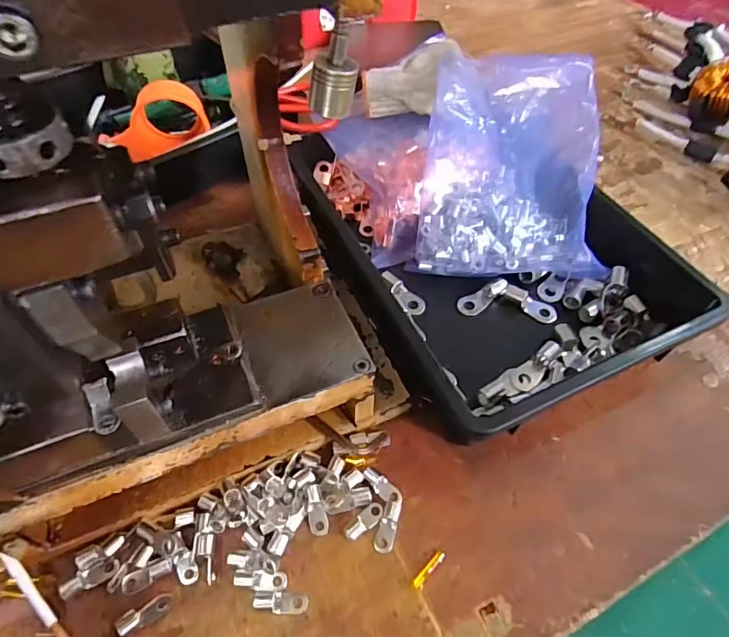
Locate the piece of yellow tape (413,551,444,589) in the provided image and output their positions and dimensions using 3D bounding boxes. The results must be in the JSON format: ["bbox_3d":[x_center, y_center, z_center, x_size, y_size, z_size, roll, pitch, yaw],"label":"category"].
[{"bbox_3d":[0.042,0.163,0.316,0.006,0.006,0.026,39,62,24],"label":"piece of yellow tape"}]

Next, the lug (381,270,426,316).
[{"bbox_3d":[0.034,-0.023,0.452,0.022,0.020,0.051,-37,79,-25],"label":"lug"}]

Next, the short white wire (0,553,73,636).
[{"bbox_3d":[-0.198,0.171,0.293,0.007,0.006,0.071,-38,83,-25],"label":"short white wire"}]

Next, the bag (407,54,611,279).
[{"bbox_3d":[0.135,-0.149,0.452,0.167,0.064,0.217,1,84,5],"label":"bag"}]

